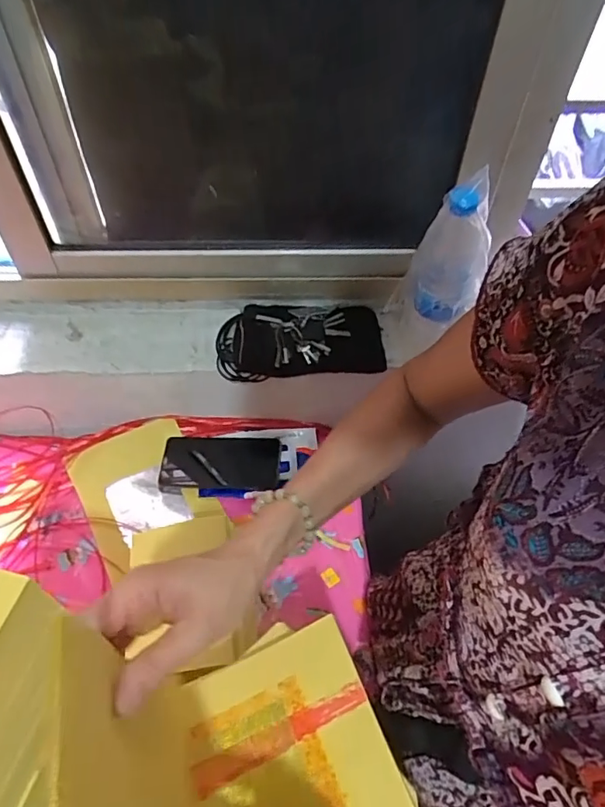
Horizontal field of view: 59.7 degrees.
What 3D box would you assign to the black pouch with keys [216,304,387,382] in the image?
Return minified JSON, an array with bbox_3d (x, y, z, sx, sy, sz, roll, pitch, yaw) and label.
[{"bbox_3d":[-0.002,-0.089,0.716,0.220,0.044,0.112,-1,52,-2],"label":"black pouch with keys"}]

